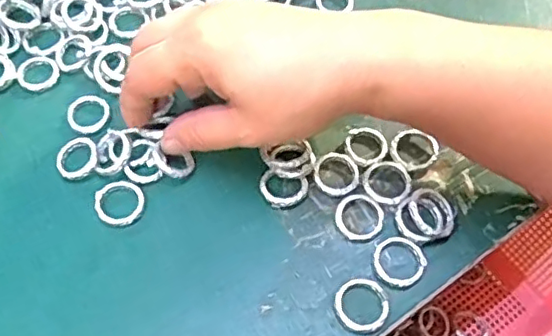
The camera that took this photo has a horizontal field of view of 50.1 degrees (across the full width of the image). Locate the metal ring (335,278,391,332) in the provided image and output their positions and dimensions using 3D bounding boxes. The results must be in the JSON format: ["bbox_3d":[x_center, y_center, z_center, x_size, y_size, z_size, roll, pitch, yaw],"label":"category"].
[{"bbox_3d":[0.040,0.064,0.274,0.024,0.005,0.025,1,61,-2],"label":"metal ring"}]

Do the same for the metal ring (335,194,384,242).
[{"bbox_3d":[0.041,0.025,0.295,0.023,0.006,0.023,1,61,-2],"label":"metal ring"}]

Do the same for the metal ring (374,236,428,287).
[{"bbox_3d":[0.059,0.045,0.284,0.024,0.004,0.025,1,61,-2],"label":"metal ring"}]

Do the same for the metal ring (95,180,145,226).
[{"bbox_3d":[-0.077,0.017,0.294,0.024,0.004,0.023,1,61,-2],"label":"metal ring"}]

